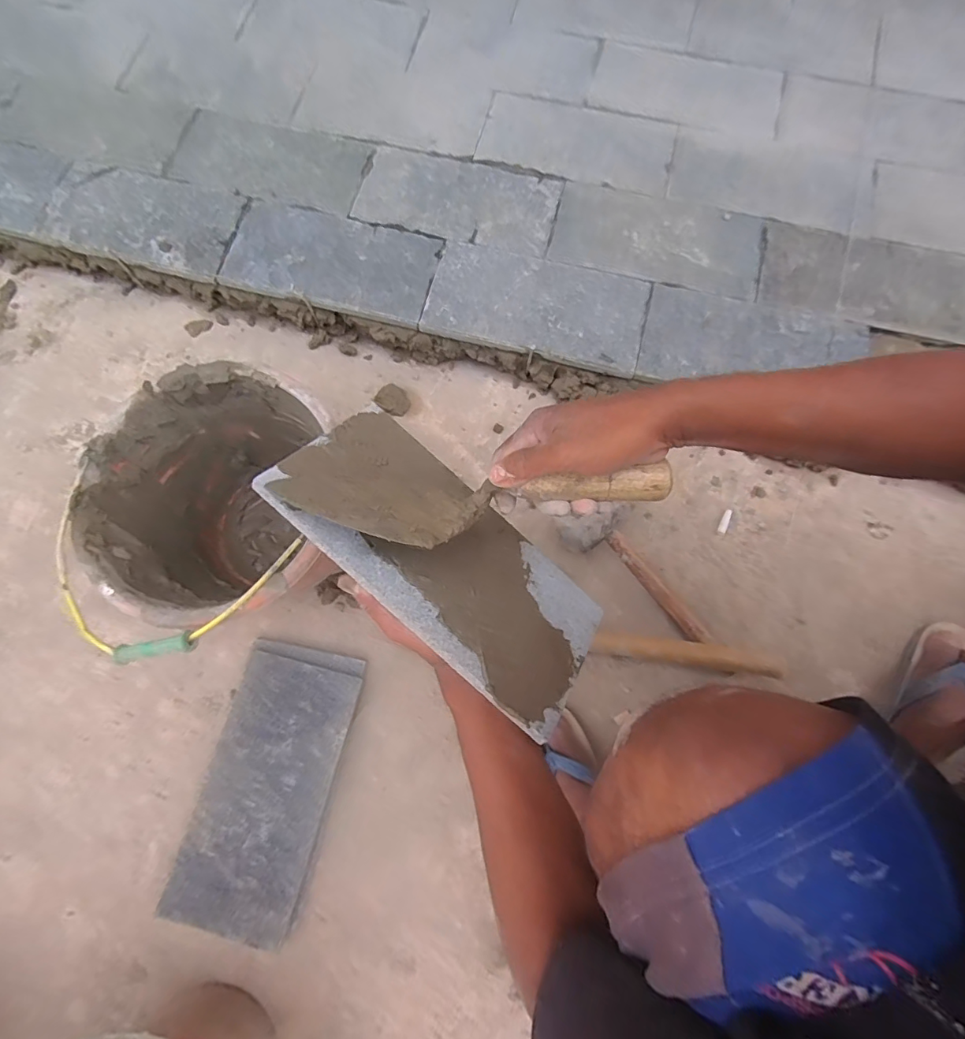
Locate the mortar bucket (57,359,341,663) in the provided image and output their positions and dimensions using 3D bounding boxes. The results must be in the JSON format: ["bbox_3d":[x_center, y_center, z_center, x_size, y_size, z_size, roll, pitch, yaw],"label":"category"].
[{"bbox_3d":[-0.285,0.012,0.581,0.262,0.217,0.303,5,69,0],"label":"mortar bucket"}]

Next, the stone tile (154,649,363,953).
[{"bbox_3d":[-0.260,0.324,0.592,0.144,0.008,0.298,15,76,2],"label":"stone tile"}]

